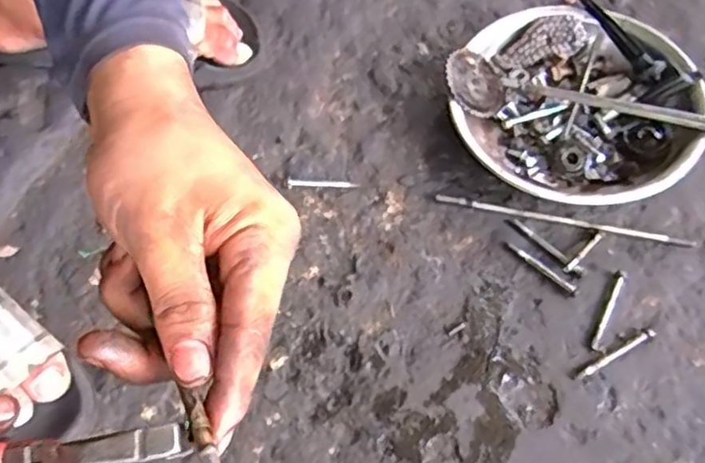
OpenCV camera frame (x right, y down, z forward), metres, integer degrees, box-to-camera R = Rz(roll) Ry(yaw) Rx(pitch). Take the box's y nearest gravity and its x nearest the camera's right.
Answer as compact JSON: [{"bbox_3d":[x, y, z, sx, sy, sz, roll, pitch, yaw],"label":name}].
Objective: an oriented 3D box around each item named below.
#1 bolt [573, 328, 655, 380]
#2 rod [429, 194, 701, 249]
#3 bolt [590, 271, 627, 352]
[{"bbox_3d":[0.190,0.089,0.465,0.073,0.004,0.007,-28,62,-14],"label":"bolt"},{"bbox_3d":[0.170,-0.010,0.524,0.203,0.006,0.010,10,60,8],"label":"rod"},{"bbox_3d":[0.194,0.059,0.486,0.010,0.004,0.072,23,63,15],"label":"bolt"}]

